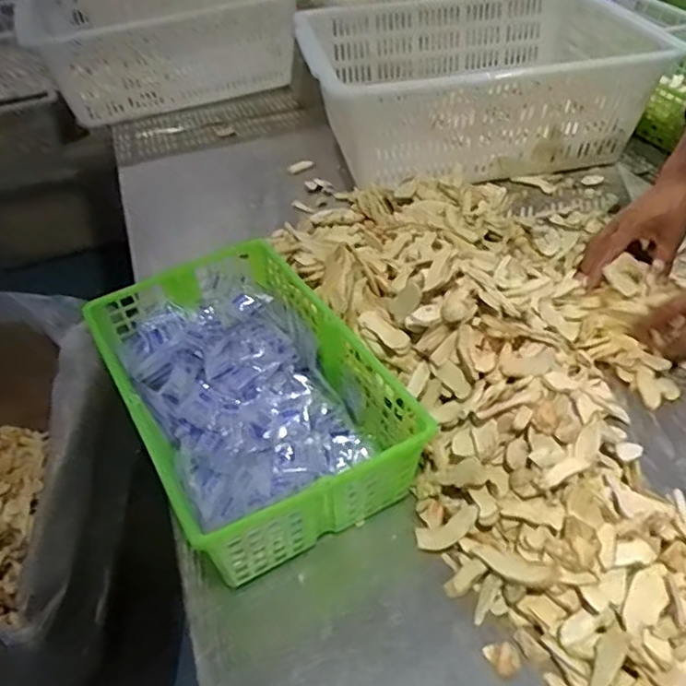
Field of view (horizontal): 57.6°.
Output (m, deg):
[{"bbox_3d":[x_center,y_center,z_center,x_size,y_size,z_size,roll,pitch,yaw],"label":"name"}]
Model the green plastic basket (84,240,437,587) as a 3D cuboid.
[{"bbox_3d":[-0.098,0.039,0.633,0.225,0.091,0.366,-23,46,-18],"label":"green plastic basket"}]

